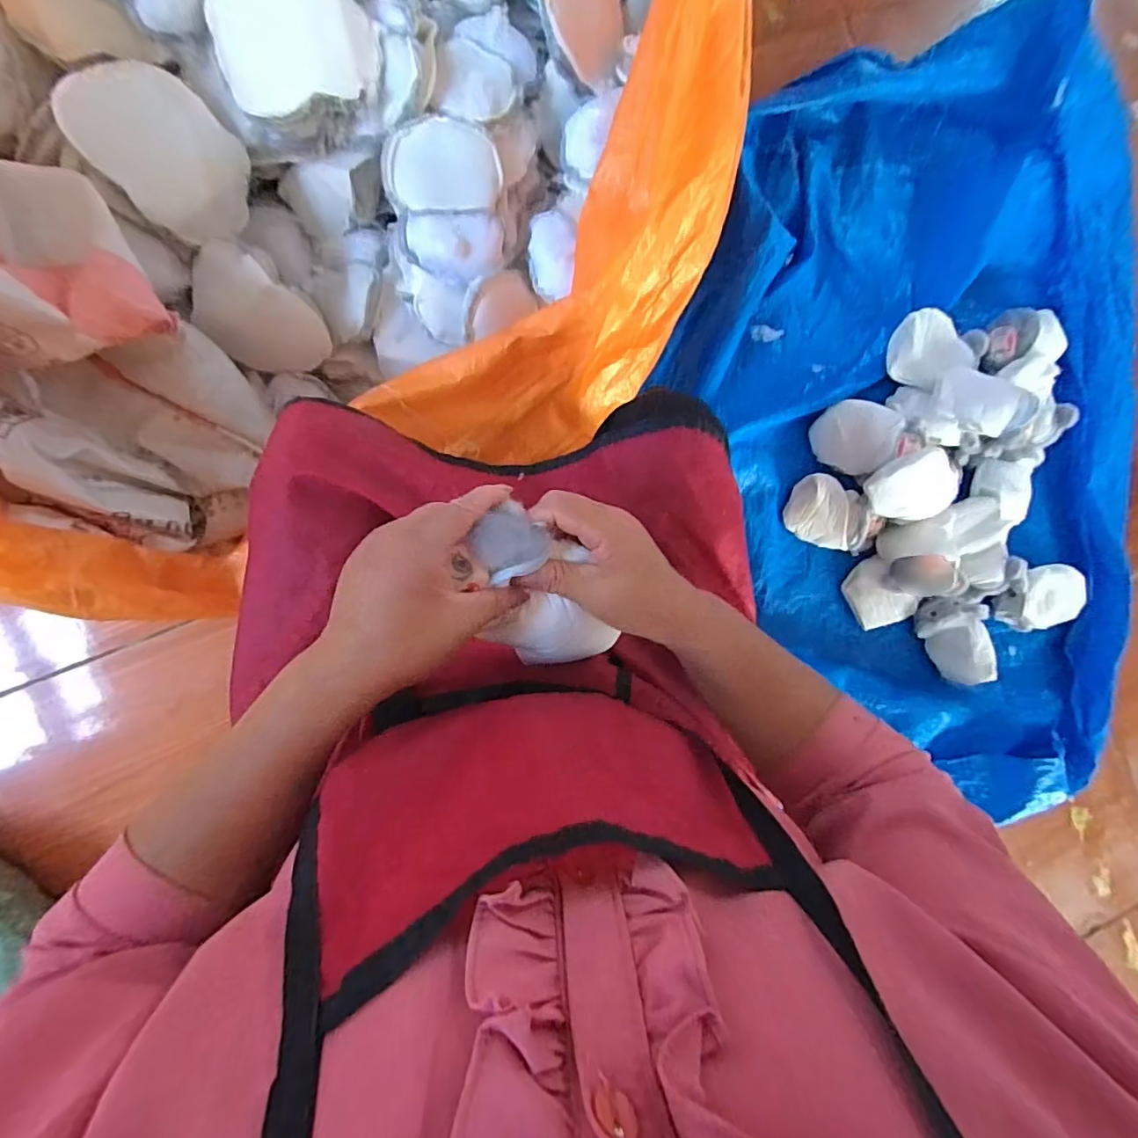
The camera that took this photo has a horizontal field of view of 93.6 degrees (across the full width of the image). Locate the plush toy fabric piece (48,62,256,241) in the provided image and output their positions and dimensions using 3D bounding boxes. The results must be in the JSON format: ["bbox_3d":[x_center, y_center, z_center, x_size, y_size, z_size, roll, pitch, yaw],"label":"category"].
[{"bbox_3d":[-0.465,-0.483,0.621,0.138,0.020,0.174,-46,126,-5],"label":"plush toy fabric piece"}]

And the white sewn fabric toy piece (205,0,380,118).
[{"bbox_3d":[-0.310,-0.596,0.599,0.172,0.036,0.142,-11,110,2],"label":"white sewn fabric toy piece"}]

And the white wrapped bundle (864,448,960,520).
[{"bbox_3d":[0.569,-0.134,0.875,0.147,0.103,0.108,-11,91,-7],"label":"white wrapped bundle"}]

